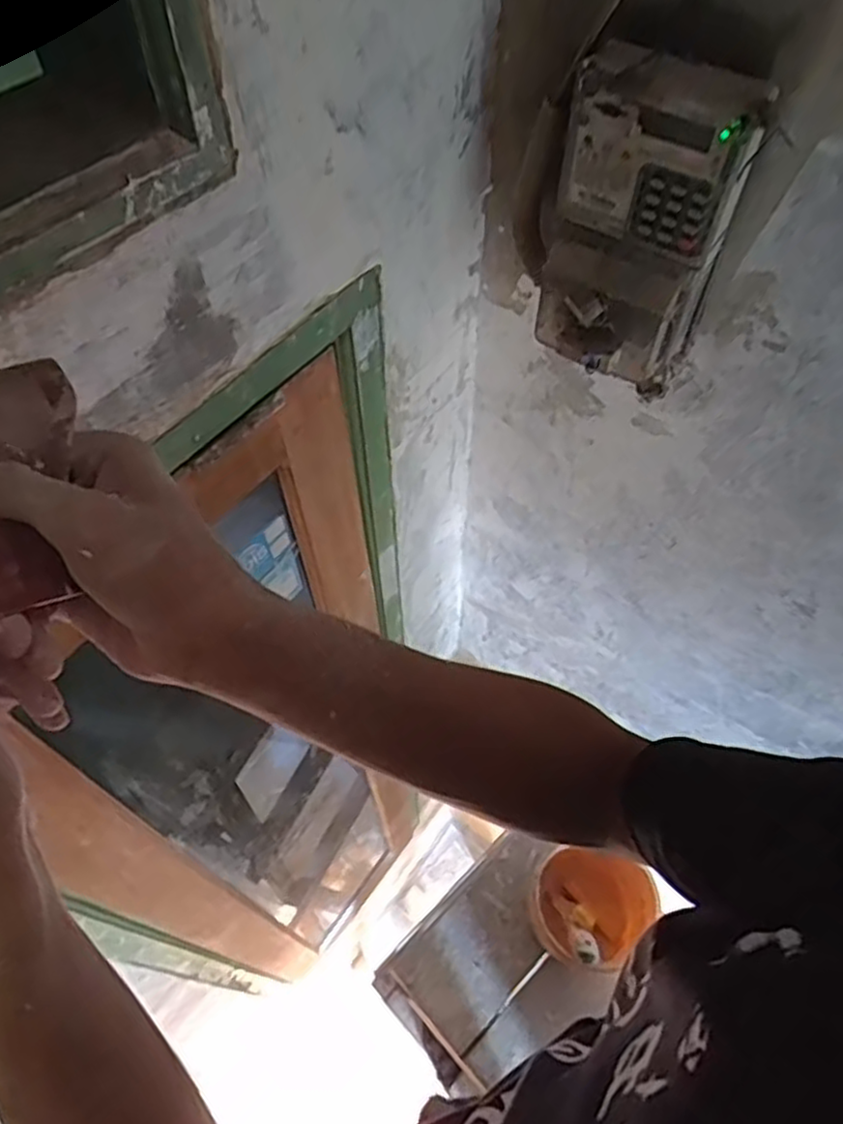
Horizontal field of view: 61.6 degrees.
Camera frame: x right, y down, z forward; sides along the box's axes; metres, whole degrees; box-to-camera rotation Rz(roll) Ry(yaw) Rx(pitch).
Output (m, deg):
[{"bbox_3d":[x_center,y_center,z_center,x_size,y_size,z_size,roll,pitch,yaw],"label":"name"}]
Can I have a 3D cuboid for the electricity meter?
[{"bbox_3d":[0.141,-0.219,0.476,0.120,0.192,0.061,16,58,11],"label":"electricity meter"}]

